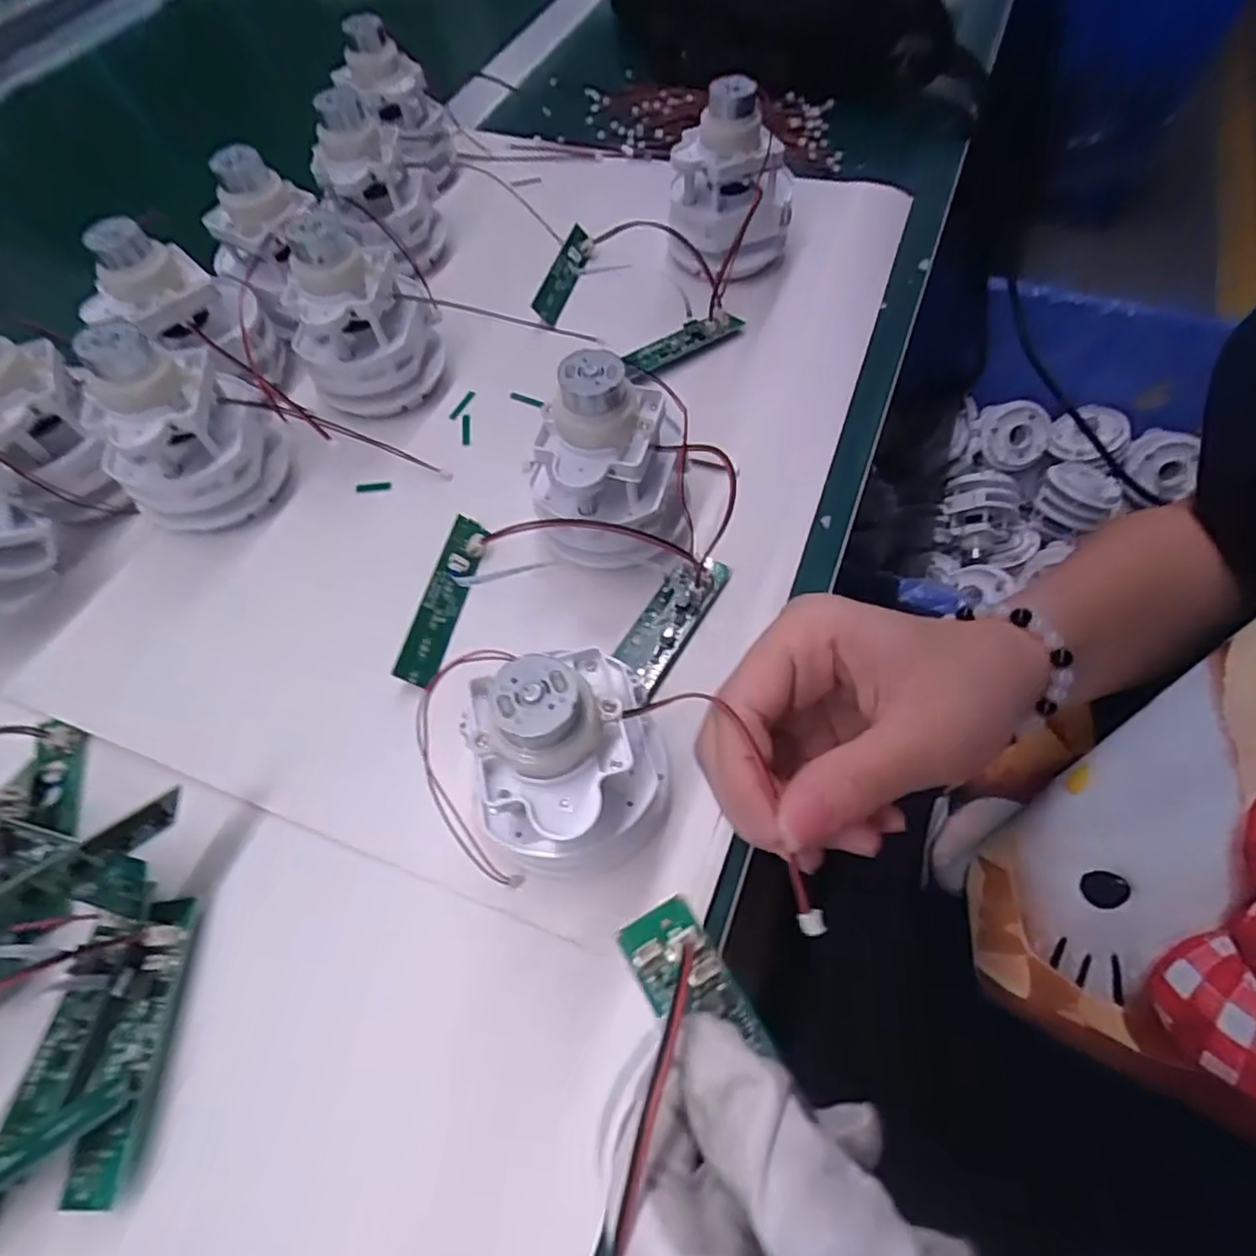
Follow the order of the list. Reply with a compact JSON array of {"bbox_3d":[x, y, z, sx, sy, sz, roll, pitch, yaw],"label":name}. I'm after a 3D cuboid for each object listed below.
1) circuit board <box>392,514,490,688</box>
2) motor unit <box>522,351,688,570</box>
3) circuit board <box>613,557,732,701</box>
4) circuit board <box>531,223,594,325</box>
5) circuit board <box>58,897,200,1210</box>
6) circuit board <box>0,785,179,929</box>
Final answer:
[{"bbox_3d":[-0.077,-0.014,0.279,0.017,0.010,0.082,28,59,-25],"label":"circuit board"},{"bbox_3d":[-0.007,-0.066,0.263,0.059,0.083,0.056,-3,58,5],"label":"motor unit"},{"bbox_3d":[0.017,-0.005,0.270,0.022,0.015,0.066,27,65,21],"label":"circuit board"},{"bbox_3d":[-0.037,-0.211,0.386,0.017,0.011,0.079,34,63,-27],"label":"circuit board"},{"bbox_3d":[-0.157,0.129,0.205,0.019,0.012,0.082,-5,58,3],"label":"circuit board"},{"bbox_3d":[-0.166,0.074,0.183,0.004,0.013,0.080,23,32,15],"label":"circuit board"}]

